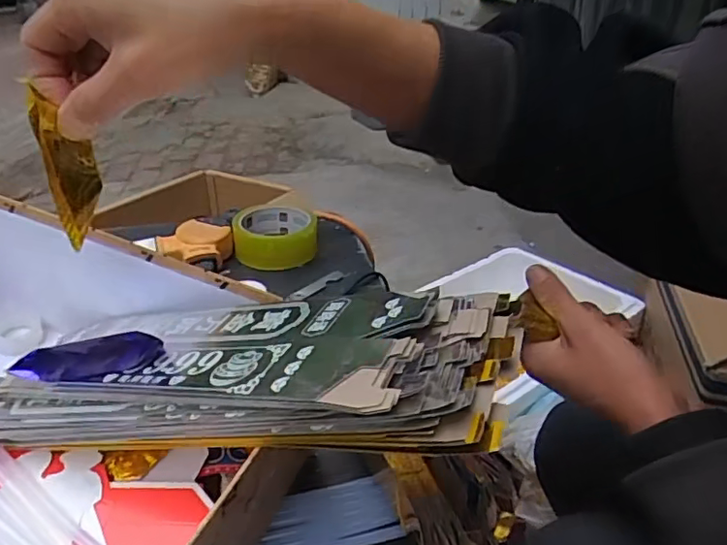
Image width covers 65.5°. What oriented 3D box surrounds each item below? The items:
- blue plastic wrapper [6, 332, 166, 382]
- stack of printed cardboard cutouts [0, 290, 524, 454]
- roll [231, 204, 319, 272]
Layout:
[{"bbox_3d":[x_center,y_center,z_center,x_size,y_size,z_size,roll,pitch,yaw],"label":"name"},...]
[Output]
[{"bbox_3d":[-0.157,0.049,0.321,0.095,0.018,0.023,-10,27,13],"label":"blue plastic wrapper"},{"bbox_3d":[-0.099,0.056,0.309,0.349,0.029,0.095,-9,24,23],"label":"stack of printed cardboard cutouts"},{"bbox_3d":[-0.101,-0.044,0.644,0.092,0.037,0.079,-6,29,-12],"label":"roll"}]

